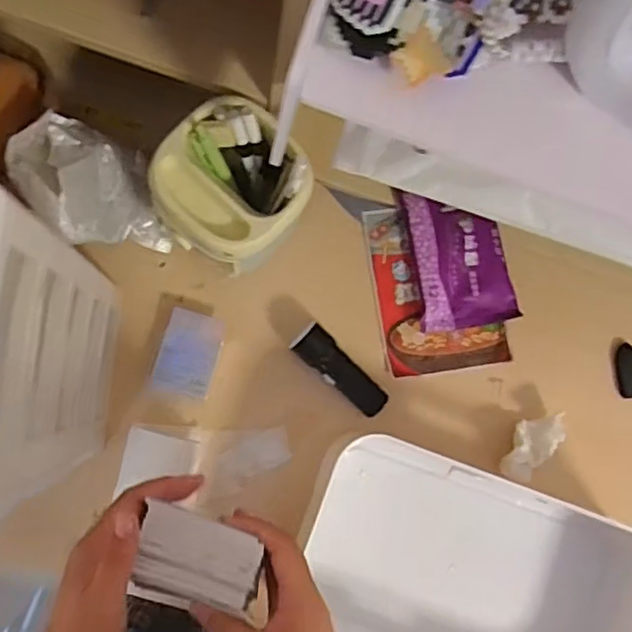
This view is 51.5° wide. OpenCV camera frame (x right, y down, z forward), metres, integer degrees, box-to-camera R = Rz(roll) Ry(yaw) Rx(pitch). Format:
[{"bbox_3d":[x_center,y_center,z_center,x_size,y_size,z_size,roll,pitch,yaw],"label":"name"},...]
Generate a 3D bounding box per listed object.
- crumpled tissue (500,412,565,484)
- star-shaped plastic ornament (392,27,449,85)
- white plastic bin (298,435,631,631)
[{"bbox_3d":[0.191,0.113,0.581,0.033,0.026,0.071,44,83,-3],"label":"crumpled tissue"},{"bbox_3d":[0.050,-0.122,0.314,0.022,0.006,0.024,-42,92,-7],"label":"star-shaped plastic ornament"},{"bbox_3d":[0.139,0.234,0.544,0.298,0.074,0.189,21,85,-6],"label":"white plastic bin"}]

